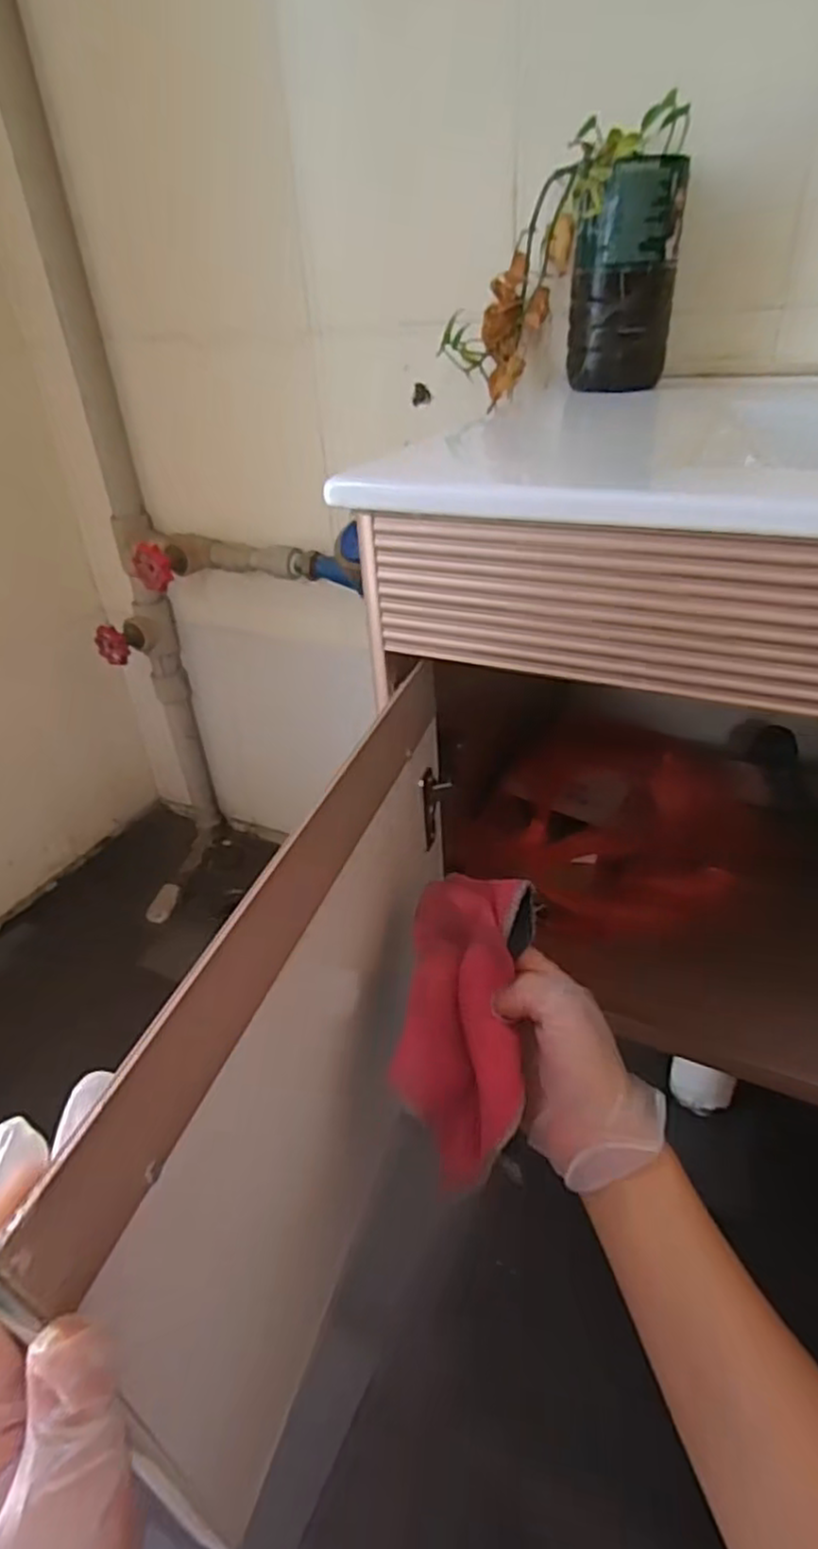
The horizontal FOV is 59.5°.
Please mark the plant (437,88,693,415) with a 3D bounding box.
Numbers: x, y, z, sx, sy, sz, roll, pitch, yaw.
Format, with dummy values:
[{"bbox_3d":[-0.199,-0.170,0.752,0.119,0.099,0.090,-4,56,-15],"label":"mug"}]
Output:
[{"bbox_3d":[0.130,-0.444,0.633,0.203,0.182,0.090,12,37,22],"label":"plant"}]

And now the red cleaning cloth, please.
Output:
[{"bbox_3d":[0.030,0.131,0.380,0.065,0.028,0.153,3,70,9],"label":"red cleaning cloth"}]

